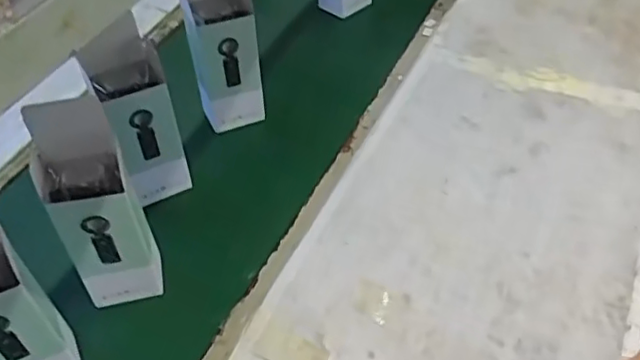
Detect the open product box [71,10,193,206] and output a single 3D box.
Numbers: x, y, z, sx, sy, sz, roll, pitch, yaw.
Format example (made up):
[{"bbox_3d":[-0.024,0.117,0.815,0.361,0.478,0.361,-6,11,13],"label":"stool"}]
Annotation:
[{"bbox_3d":[-0.225,-0.073,0.800,0.084,0.237,0.064,-24,50,-19],"label":"open product box"}]

